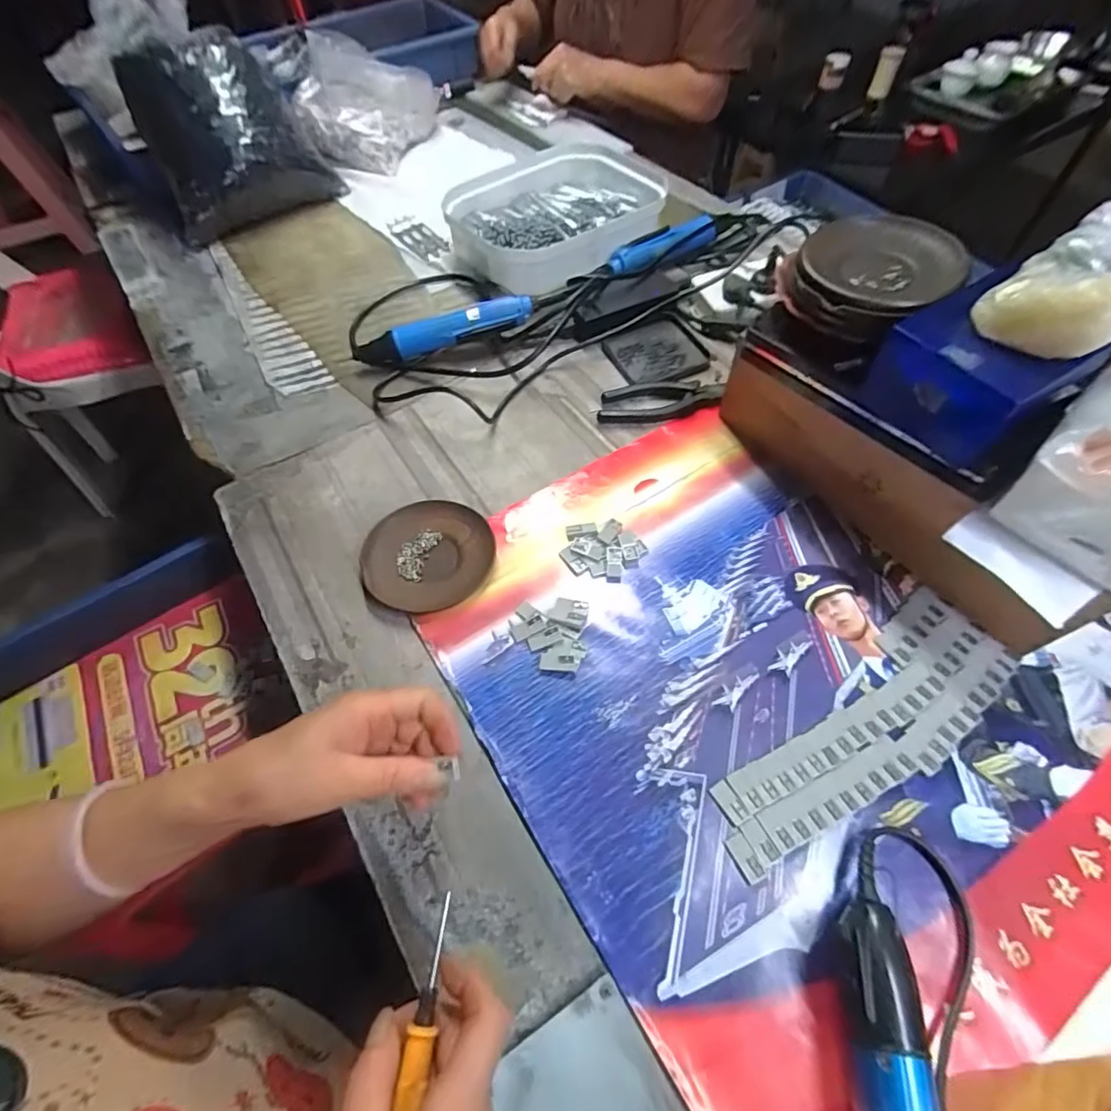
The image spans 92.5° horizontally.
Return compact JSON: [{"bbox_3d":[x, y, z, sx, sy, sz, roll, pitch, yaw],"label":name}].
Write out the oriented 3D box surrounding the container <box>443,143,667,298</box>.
[{"bbox_3d":[0.011,-0.460,0.736,0.296,0.077,0.239,-29,61,-15],"label":"container"}]

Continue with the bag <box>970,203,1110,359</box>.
[{"bbox_3d":[0.309,-0.164,0.319,0.070,0.045,0.083,38,67,22],"label":"bag"}]

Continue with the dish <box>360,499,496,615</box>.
[{"bbox_3d":[-0.113,-0.001,0.476,0.112,0.013,0.109,-1,58,2],"label":"dish"}]

